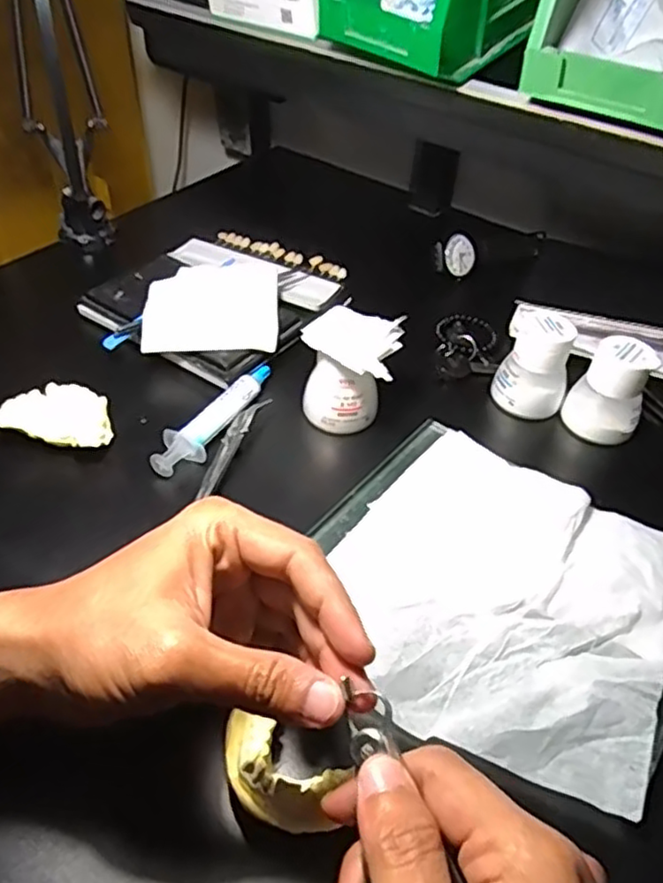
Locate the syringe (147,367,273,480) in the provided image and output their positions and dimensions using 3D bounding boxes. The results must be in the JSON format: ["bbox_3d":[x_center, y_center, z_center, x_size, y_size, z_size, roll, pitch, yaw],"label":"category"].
[{"bbox_3d":[-0.073,-0.015,0.446,0.024,0.022,0.119,28,49,21],"label":"syringe"}]

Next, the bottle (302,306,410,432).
[{"bbox_3d":[0.013,-0.044,0.449,0.061,0.069,0.055,18,46,13],"label":"bottle"}]

